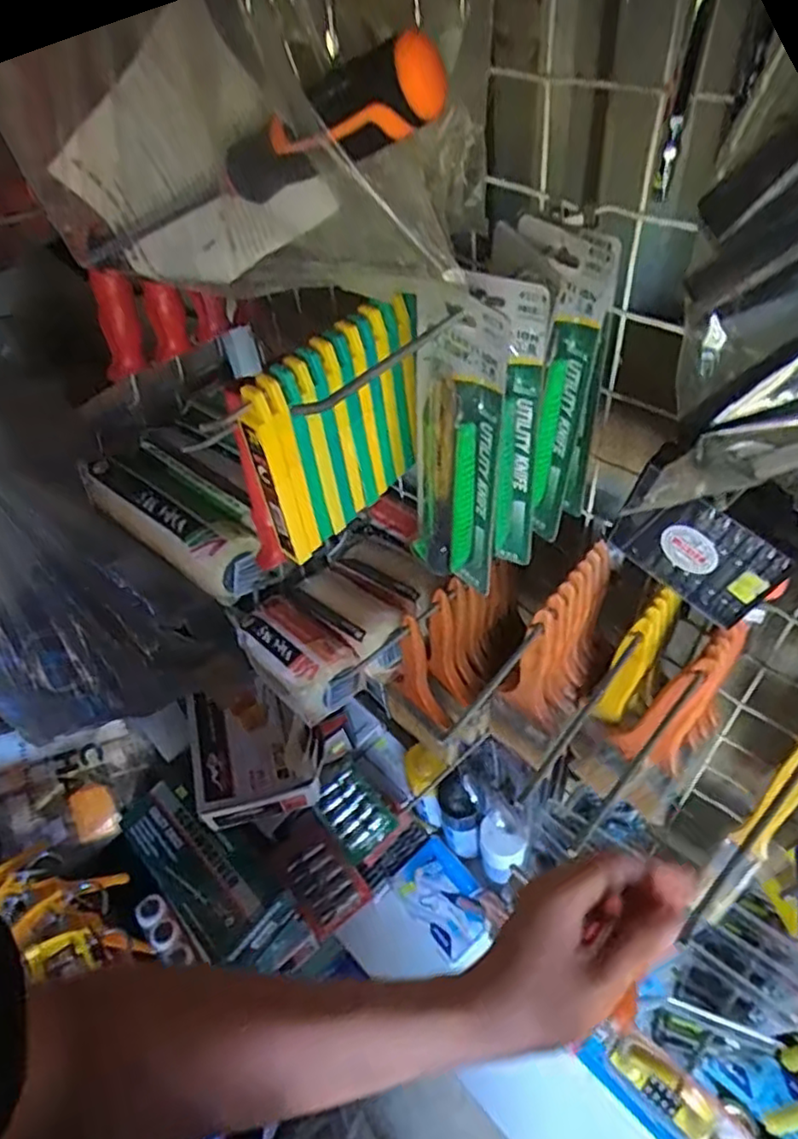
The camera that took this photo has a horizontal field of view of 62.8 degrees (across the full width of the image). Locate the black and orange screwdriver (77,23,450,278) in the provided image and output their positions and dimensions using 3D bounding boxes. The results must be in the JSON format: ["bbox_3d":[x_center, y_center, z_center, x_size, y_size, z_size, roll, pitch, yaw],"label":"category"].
[{"bbox_3d":[-0.084,-0.187,0.316,0.249,0.029,0.030,6,45,41],"label":"black and orange screwdriver"}]

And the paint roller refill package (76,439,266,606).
[{"bbox_3d":[-0.211,-0.056,0.613,0.230,0.046,0.079,33,59,30],"label":"paint roller refill package"}]

